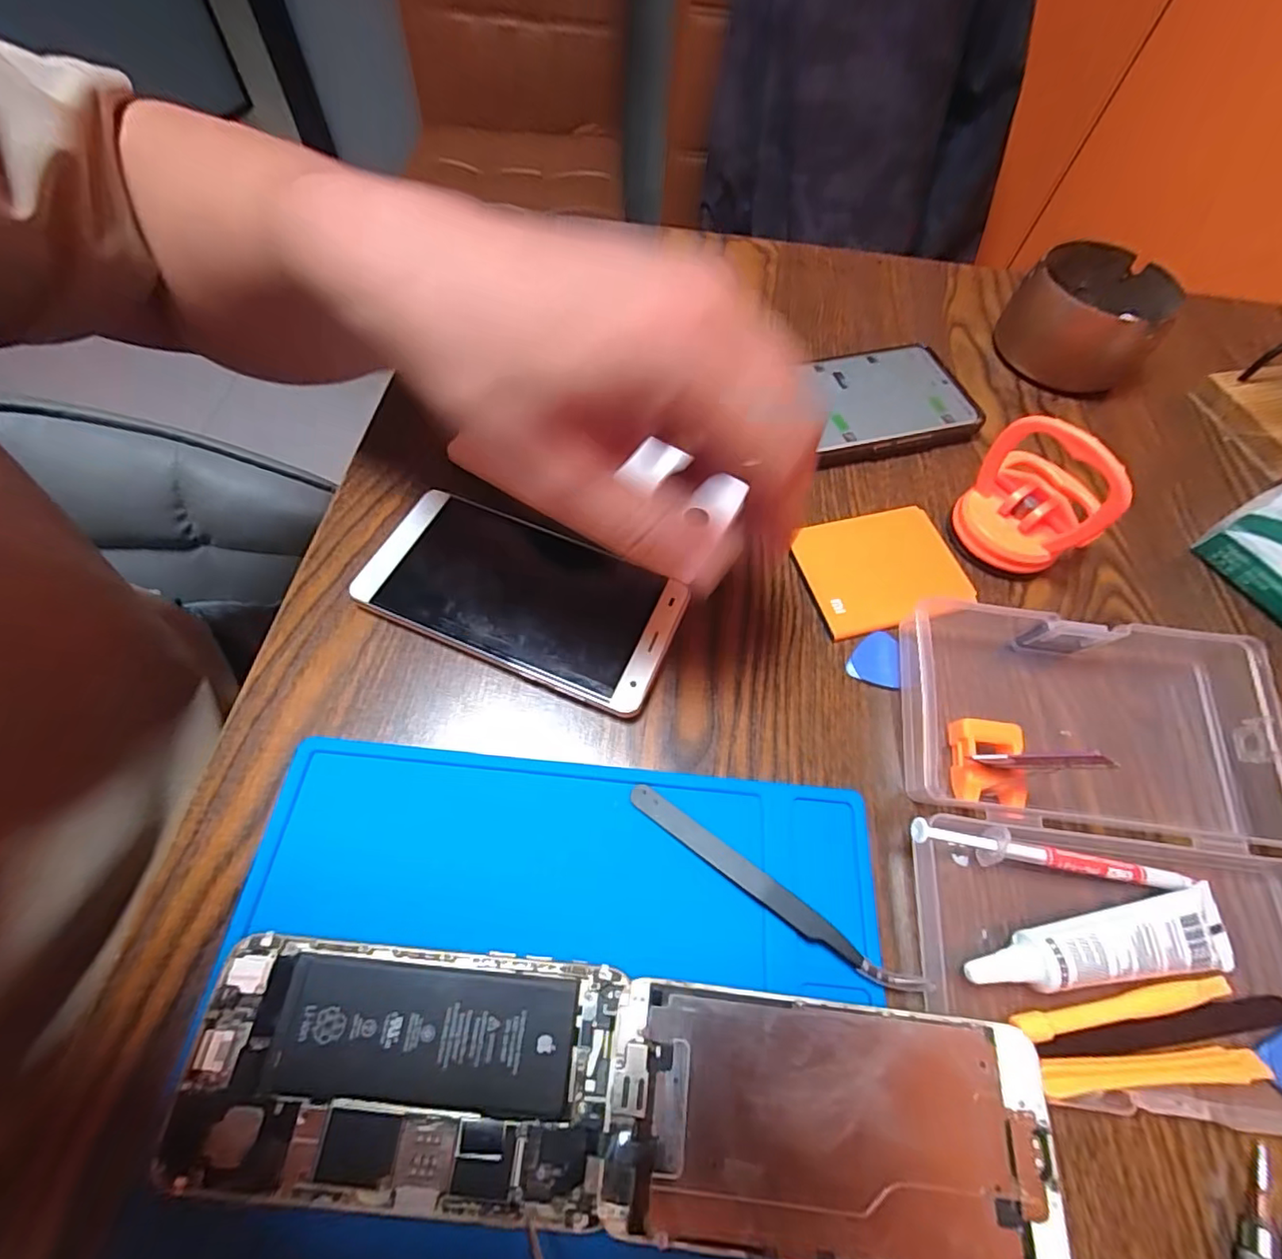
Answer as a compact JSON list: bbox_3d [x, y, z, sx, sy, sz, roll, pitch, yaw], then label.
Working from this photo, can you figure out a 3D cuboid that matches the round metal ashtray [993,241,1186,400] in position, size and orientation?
[{"bbox_3d":[0.286,-0.202,0.367,0.088,0.048,0.089,31,64,12],"label":"round metal ashtray"}]

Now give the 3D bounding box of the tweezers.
[{"bbox_3d":[0.046,0.096,0.209,0.117,0.008,0.012,34,64,14],"label":"tweezers"}]

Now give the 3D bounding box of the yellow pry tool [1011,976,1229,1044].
[{"bbox_3d":[0.168,0.132,0.198,0.081,0.004,0.009,-6,62,-7],"label":"yellow pry tool"}]

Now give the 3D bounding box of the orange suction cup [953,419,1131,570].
[{"bbox_3d":[0.196,-0.070,0.278,0.057,0.069,0.057,2,61,-3],"label":"orange suction cup"}]

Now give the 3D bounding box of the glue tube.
[{"bbox_3d":[0.163,0.111,0.202,0.103,0.017,0.027,-2,62,-5],"label":"glue tube"}]

